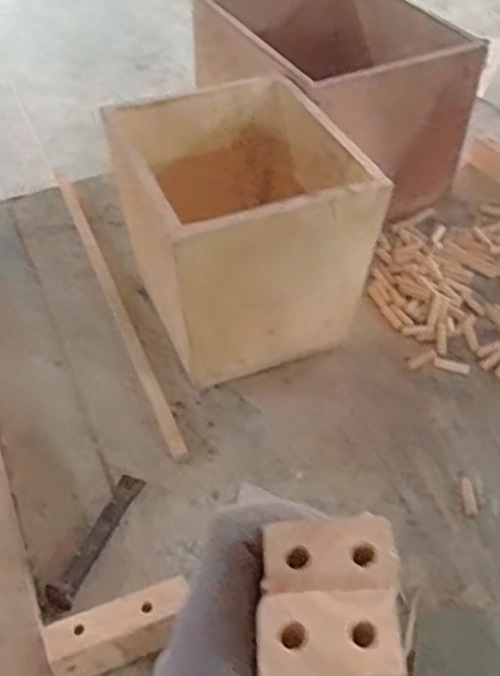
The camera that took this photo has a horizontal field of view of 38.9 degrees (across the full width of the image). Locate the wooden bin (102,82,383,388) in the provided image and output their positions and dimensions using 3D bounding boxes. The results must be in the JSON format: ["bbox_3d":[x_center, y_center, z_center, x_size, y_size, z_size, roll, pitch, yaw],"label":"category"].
[{"bbox_3d":[-0.015,-0.121,0.809,0.213,0.237,0.270,-17,48,-16],"label":"wooden bin"}]

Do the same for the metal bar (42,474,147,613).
[{"bbox_3d":[-0.141,0.186,0.656,0.025,0.015,0.135,19,48,17],"label":"metal bar"}]

